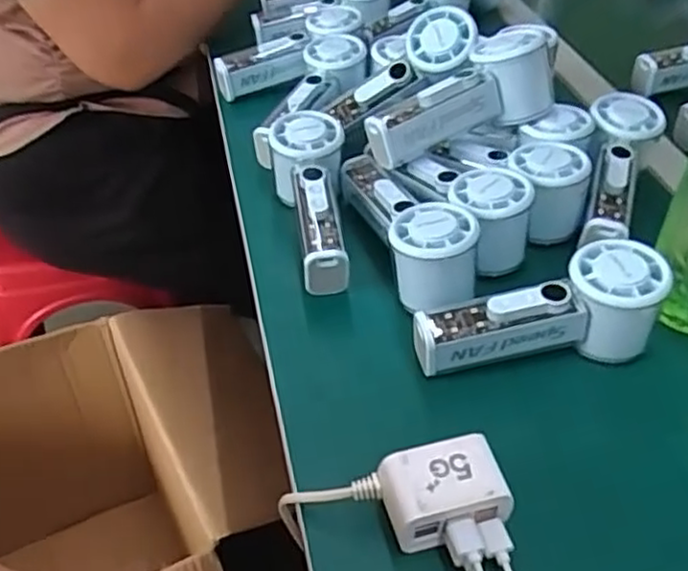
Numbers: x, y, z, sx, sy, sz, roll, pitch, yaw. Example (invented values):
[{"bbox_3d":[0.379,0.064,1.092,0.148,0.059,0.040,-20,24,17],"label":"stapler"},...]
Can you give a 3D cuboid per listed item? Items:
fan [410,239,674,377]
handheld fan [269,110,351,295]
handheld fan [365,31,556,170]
[{"bbox_3d":[0.123,0.023,0.441,0.155,0.062,0.050,-15,44,3],"label":"fan"},{"bbox_3d":[-0.025,-0.063,0.529,0.059,0.059,0.159,-5,56,-6],"label":"handheld fan"},{"bbox_3d":[0.087,-0.140,0.535,0.151,0.058,0.051,-27,48,-6],"label":"handheld fan"}]

